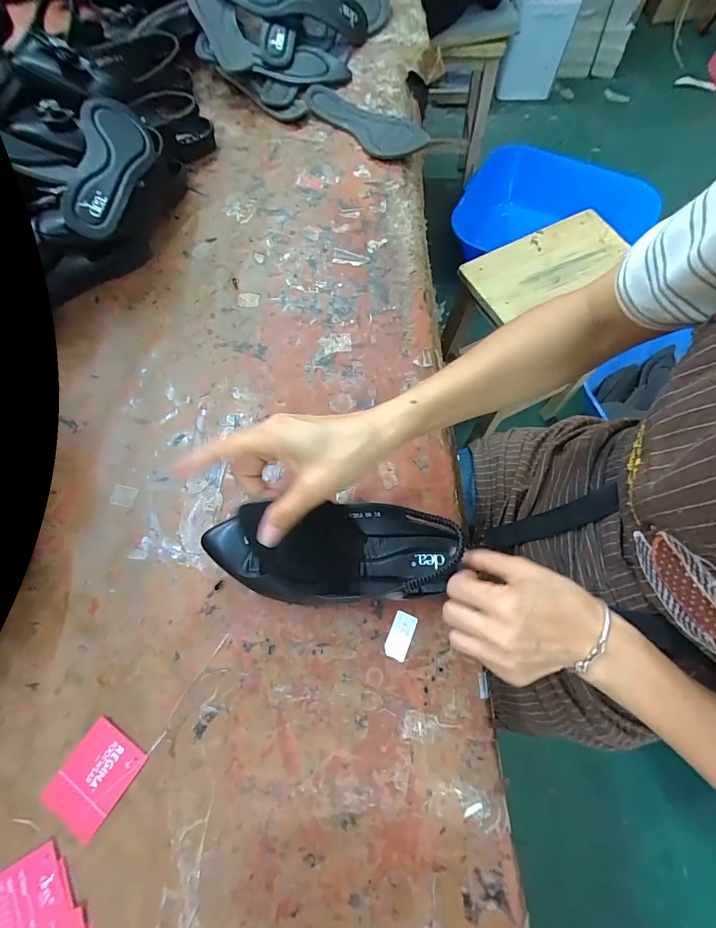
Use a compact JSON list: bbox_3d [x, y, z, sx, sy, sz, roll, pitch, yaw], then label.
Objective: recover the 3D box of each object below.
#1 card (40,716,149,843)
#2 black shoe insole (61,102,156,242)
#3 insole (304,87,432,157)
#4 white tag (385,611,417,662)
[{"bbox_3d":[-0.221,0.262,0.327,0.056,0.004,0.069,32,73,12],"label":"card"},{"bbox_3d":[-0.294,-0.361,0.469,0.073,0.025,0.230,11,63,-35],"label":"black shoe insole"},{"bbox_3d":[0.014,-0.523,0.588,0.086,0.030,0.232,-43,74,-14],"label":"insole"},{"bbox_3d":[0.039,0.158,0.359,0.021,0.004,0.040,22,71,9],"label":"white tag"}]

